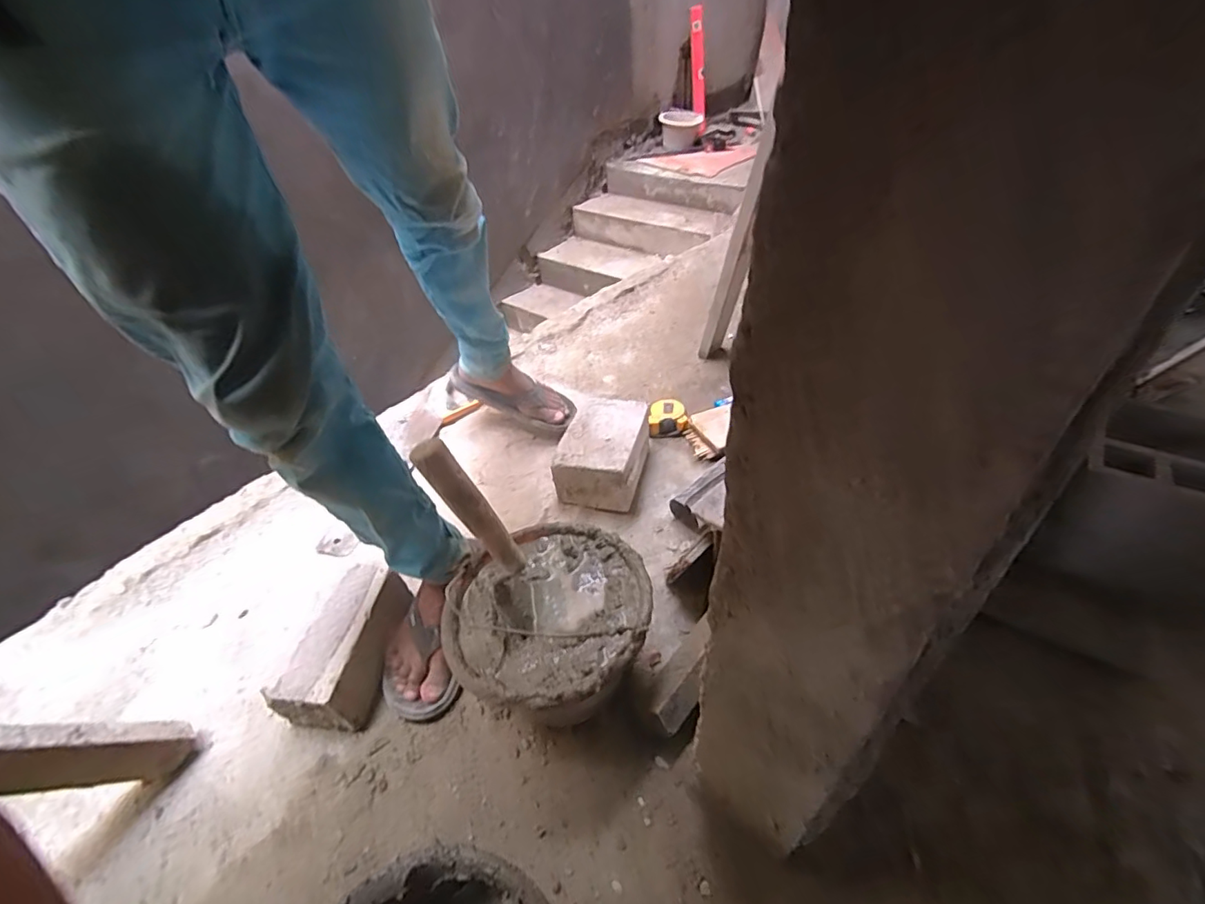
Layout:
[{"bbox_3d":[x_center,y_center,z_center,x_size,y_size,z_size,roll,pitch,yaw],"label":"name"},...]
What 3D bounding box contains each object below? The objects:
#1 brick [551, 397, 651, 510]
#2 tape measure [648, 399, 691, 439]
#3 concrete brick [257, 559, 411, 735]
[{"bbox_3d":[0.003,0.000,0.956,0.140,0.100,0.203,4,42,12],"label":"brick"},{"bbox_3d":[0.133,-0.071,1.061,0.082,0.048,0.078,-5,41,2],"label":"tape measure"},{"bbox_3d":[-0.350,0.262,0.715,0.096,0.101,0.203,1,41,8],"label":"concrete brick"}]

